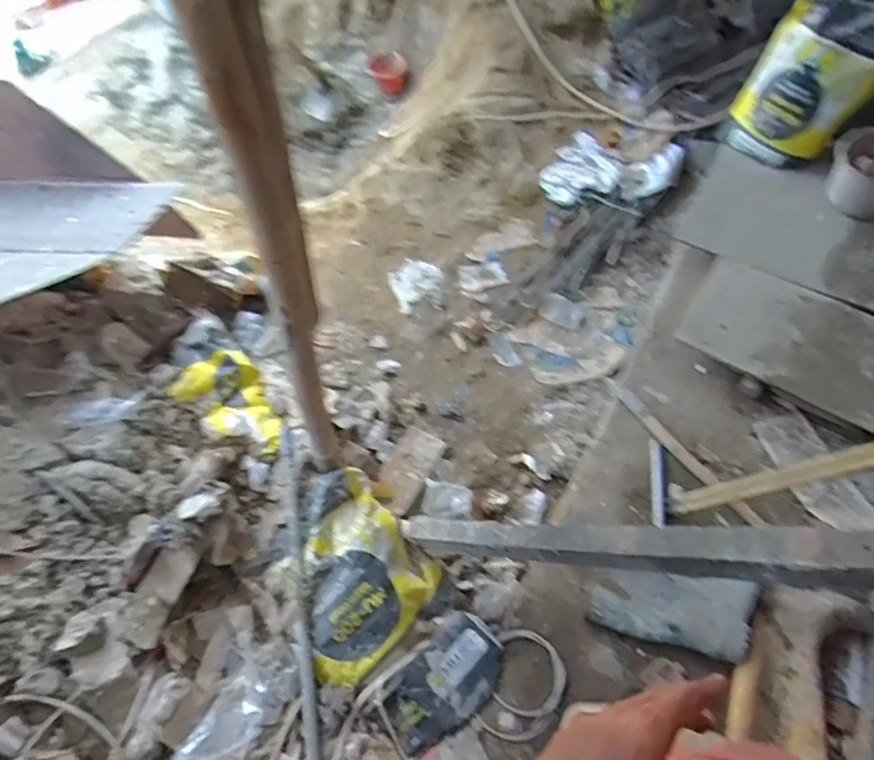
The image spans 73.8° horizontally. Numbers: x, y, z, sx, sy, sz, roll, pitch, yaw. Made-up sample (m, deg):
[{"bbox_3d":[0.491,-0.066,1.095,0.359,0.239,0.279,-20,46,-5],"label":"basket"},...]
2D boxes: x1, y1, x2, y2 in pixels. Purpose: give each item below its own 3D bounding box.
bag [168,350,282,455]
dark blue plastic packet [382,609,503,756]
[{"bbox_3d":[-0.548,0.072,1.647,0.357,0.100,0.221,33,63,21],"label":"bag"},{"bbox_3d":[0.020,0.669,1.286,0.298,0.041,0.170,-39,63,-22],"label":"dark blue plastic packet"}]

